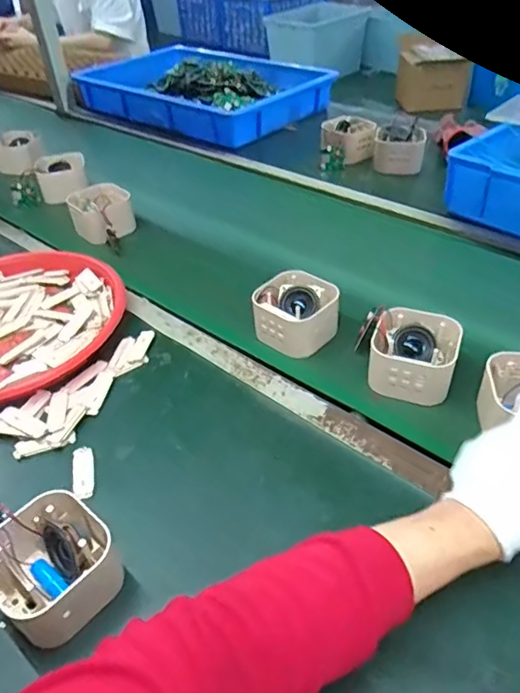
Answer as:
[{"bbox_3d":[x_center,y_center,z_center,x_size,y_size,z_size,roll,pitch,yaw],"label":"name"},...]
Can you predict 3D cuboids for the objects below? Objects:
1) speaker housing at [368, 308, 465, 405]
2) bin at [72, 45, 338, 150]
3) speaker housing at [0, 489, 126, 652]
[{"bbox_3d":[0.164,0.010,0.597,0.091,0.055,0.086,14,45,18],"label":"speaker housing"},{"bbox_3d":[-0.142,-0.640,1.348,0.572,0.093,0.359,27,50,30],"label":"bin"},{"bbox_3d":[-0.163,0.175,0.439,0.103,0.061,0.093,27,50,30],"label":"speaker housing"}]

